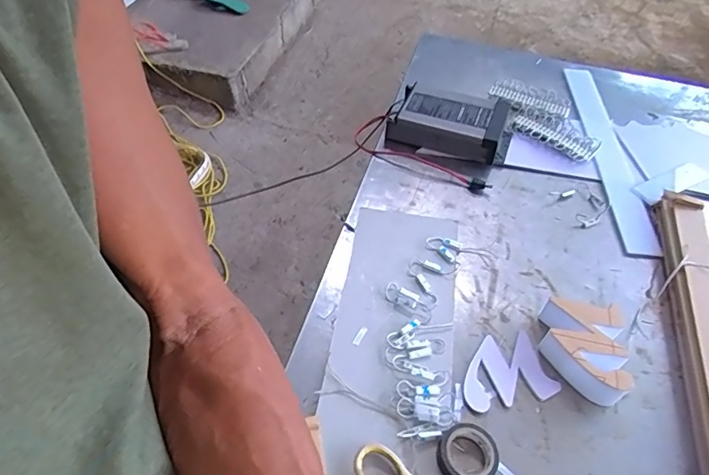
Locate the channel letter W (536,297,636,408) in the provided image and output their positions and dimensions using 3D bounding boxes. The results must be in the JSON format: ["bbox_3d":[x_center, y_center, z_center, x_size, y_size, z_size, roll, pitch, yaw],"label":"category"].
[{"bbox_3d":[0.259,0.126,0.570,0.089,0.047,0.105,15,50,7],"label":"channel letter W"}]

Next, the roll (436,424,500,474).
[{"bbox_3d":[0.110,0.215,0.492,0.057,0.016,0.059,3,50,-3],"label":"roll"}]

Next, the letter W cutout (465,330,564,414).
[{"bbox_3d":[0.168,0.147,0.567,0.101,0.006,0.081,-6,51,-11],"label":"letter W cutout"}]

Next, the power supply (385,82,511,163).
[{"bbox_3d":[0.156,-0.188,0.818,0.186,0.058,0.127,16,51,8],"label":"power supply"}]

